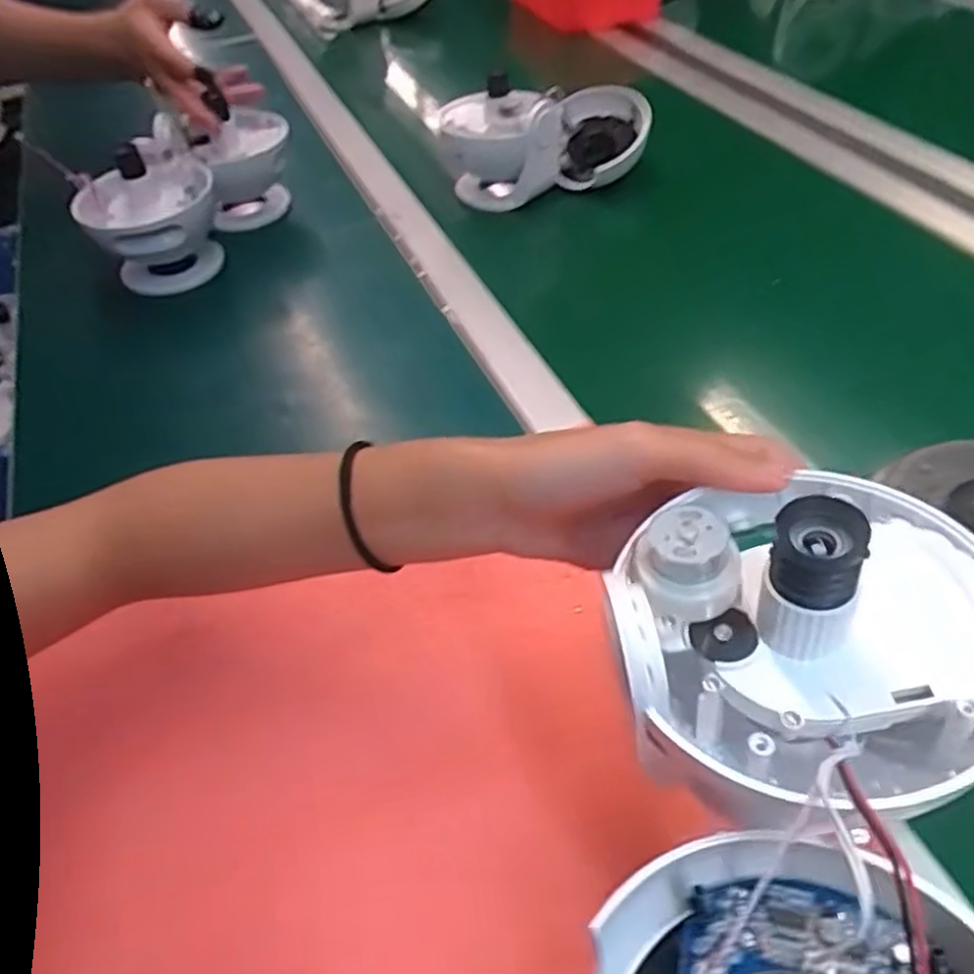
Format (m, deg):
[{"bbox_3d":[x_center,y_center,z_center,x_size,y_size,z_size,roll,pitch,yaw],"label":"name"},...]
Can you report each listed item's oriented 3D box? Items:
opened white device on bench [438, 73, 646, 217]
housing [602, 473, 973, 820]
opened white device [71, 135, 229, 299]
[{"bbox_3d":[0.059,-0.362,0.757,0.207,0.102,0.110,-8,55,-8],"label":"opened white device on bench"},{"bbox_3d":[0.101,0.040,0.211,0.122,0.055,0.095,-14,56,-12],"label":"housing"},{"bbox_3d":[-0.306,-0.244,0.671,0.116,0.109,0.107,-15,56,-12],"label":"opened white device"}]

